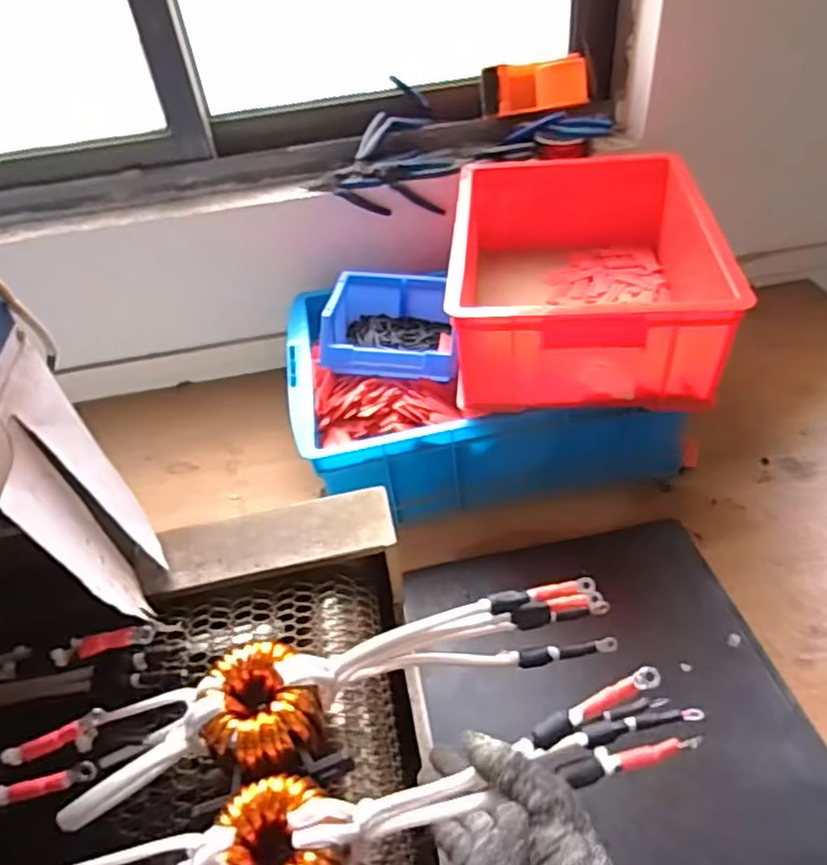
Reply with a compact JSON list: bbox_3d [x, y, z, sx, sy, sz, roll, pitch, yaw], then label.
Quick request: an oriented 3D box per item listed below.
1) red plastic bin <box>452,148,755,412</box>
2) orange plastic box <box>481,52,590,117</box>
[{"bbox_3d":[0.209,-0.213,0.838,0.302,0.144,0.409,0,42,7],"label":"red plastic bin"},{"bbox_3d":[0.185,-0.526,0.985,0.155,0.064,0.054,-4,42,3],"label":"orange plastic box"}]

